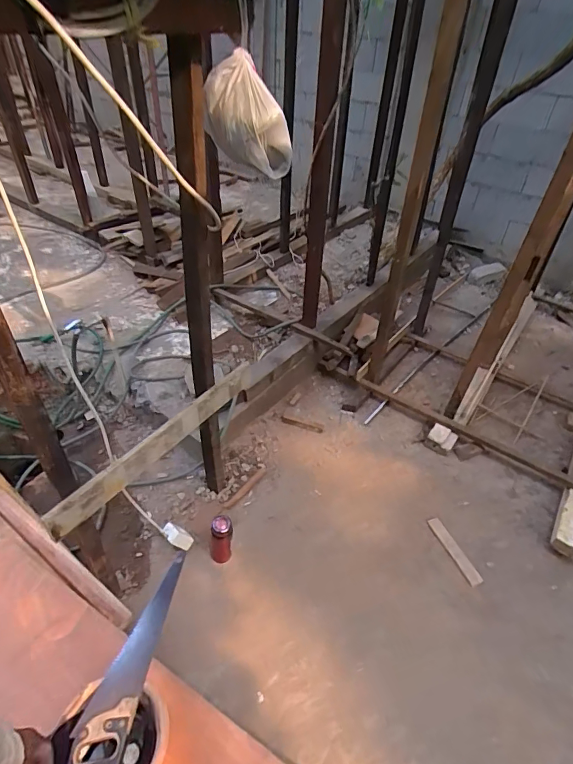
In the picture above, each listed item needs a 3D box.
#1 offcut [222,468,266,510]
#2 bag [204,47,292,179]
[{"bbox_3d":[-0.175,0.451,1.860,0.035,0.010,0.243,30,50,30],"label":"offcut"},{"bbox_3d":[-0.092,-0.604,1.008,0.186,0.229,0.186,-4,42,-6],"label":"bag"}]

